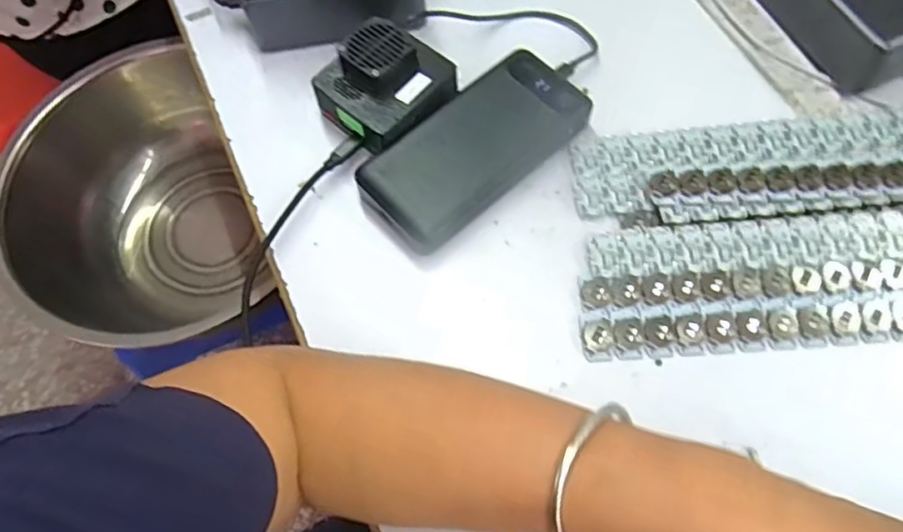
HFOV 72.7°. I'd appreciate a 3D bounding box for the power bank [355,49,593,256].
[{"bbox_3d":[0.016,-0.078,0.410,0.156,0.025,0.072,-40,70,-14],"label":"power bank"}]

